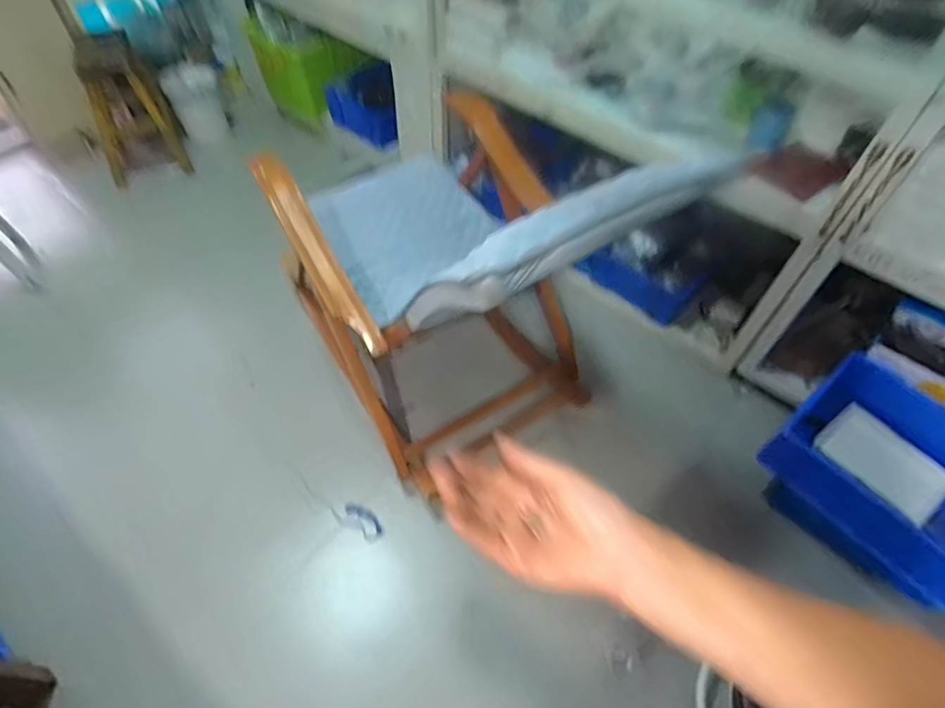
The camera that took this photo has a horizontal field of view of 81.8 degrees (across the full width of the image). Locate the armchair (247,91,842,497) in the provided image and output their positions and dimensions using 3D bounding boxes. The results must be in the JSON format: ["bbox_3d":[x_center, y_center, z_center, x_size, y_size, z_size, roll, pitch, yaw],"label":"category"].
[{"bbox_3d":[-0.031,-0.187,1.205,0.593,0.887,0.828,-26,60,-15],"label":"armchair"}]

